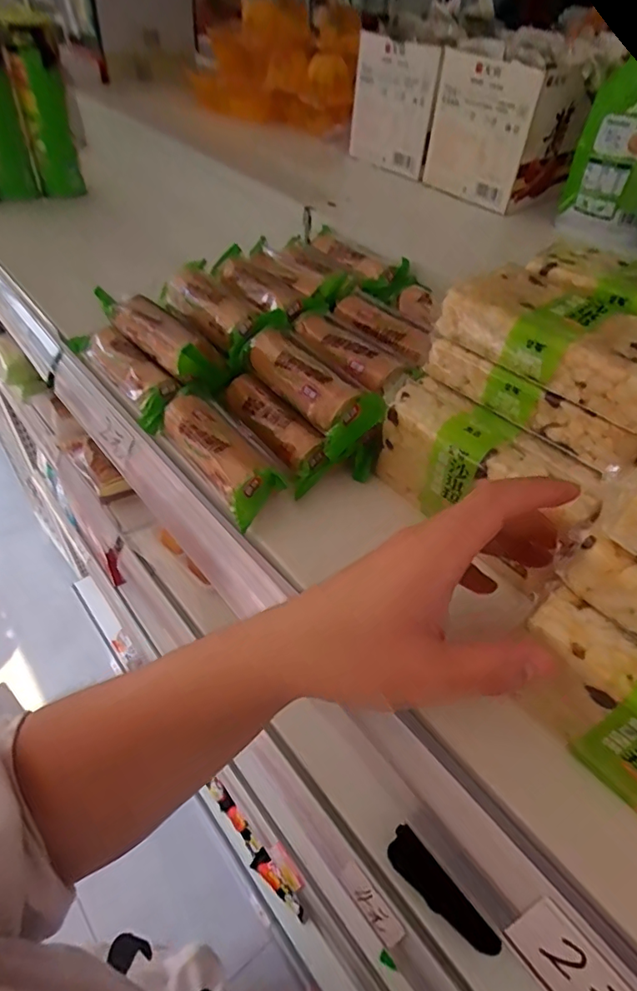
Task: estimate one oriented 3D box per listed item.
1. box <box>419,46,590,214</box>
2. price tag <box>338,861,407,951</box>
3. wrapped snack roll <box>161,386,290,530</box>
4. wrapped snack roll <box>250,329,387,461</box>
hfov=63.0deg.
[{"bbox_3d":[0.232,-0.449,0.640,0.118,0.140,0.155,-21,52,-23],"label":"box"},{"bbox_3d":[0.049,0.381,0.482,0.069,0.005,0.027,45,102,27],"label":"price tag"},{"bbox_3d":[-0.075,-0.034,0.381,0.041,0.032,0.121,-28,55,-28],"label":"wrapped snack roll"},{"bbox_3d":[-0.006,-0.084,0.403,0.041,0.038,0.122,-26,54,-27],"label":"wrapped snack roll"}]

